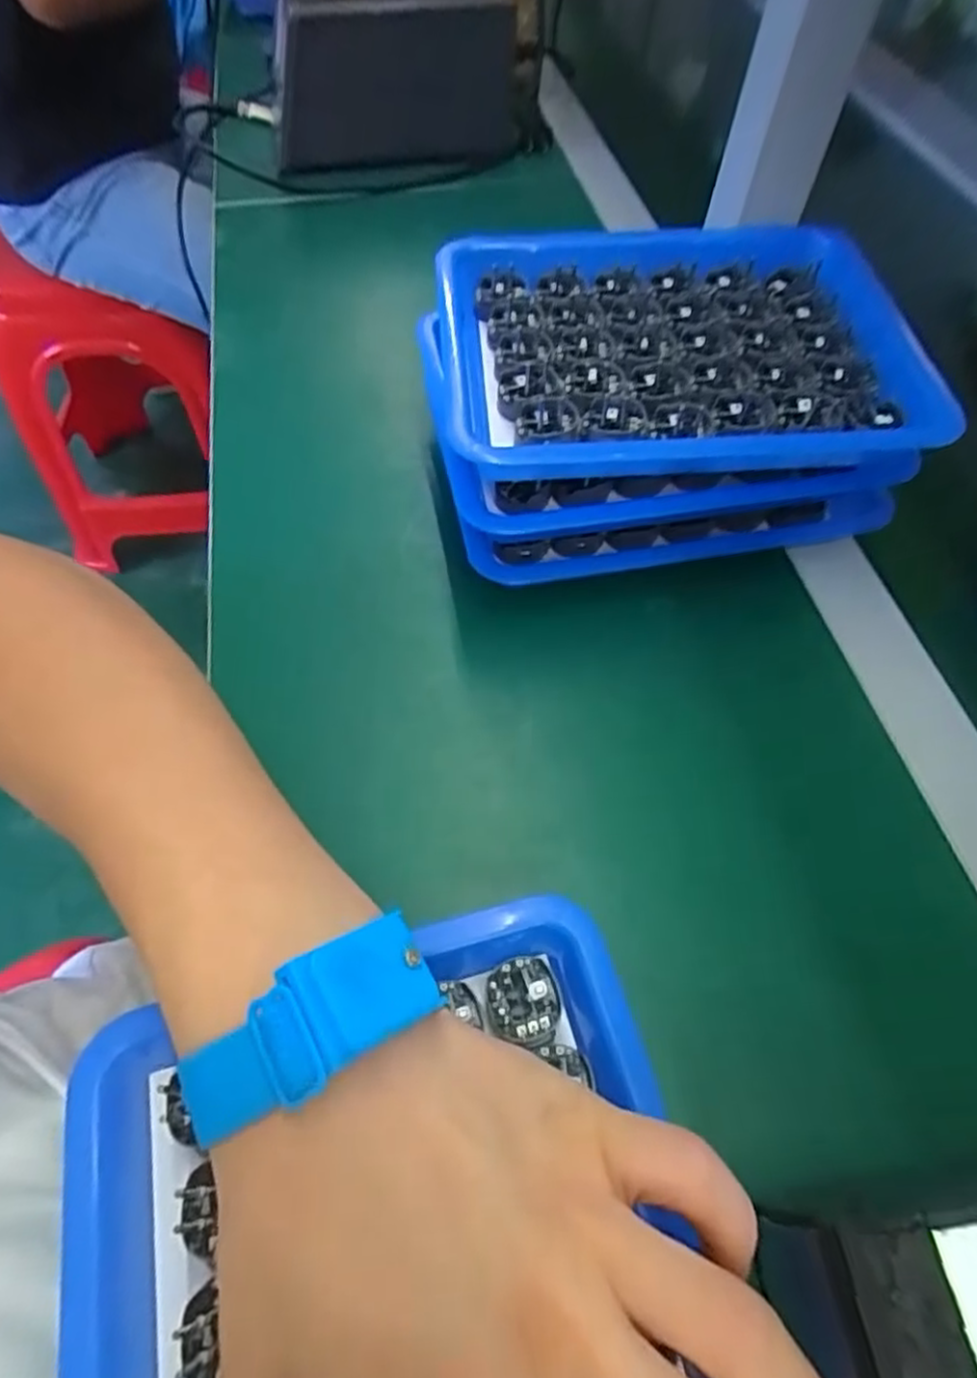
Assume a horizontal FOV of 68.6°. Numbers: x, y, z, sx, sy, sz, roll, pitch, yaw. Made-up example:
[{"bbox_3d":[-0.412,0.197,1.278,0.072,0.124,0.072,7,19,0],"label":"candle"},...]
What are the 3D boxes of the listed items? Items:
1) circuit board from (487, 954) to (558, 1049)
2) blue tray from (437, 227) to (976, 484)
[{"bbox_3d":[0.012,0.107,0.244,0.023,0.005,0.027,-1,58,-4],"label":"circuit board"},{"bbox_3d":[0.087,-0.157,0.343,0.216,0.043,0.173,-2,58,-5],"label":"blue tray"}]

